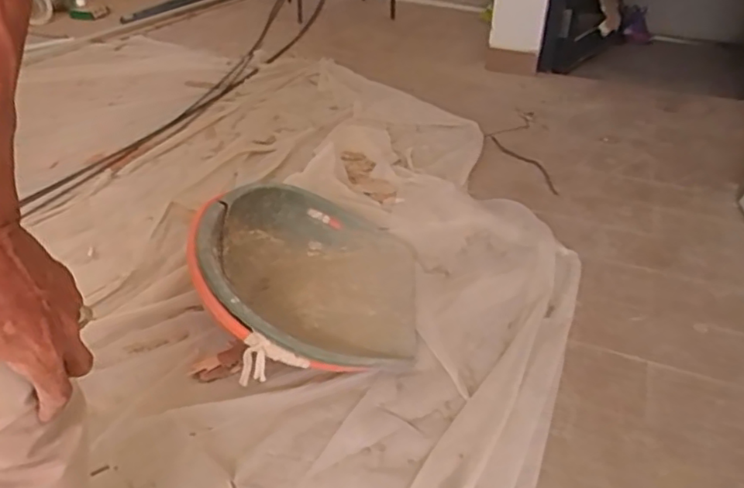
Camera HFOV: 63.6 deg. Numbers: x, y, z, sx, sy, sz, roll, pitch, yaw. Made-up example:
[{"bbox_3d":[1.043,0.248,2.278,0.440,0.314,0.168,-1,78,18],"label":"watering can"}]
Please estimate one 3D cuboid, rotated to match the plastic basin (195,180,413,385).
[{"bbox_3d":[-0.110,0.034,1.119,0.393,0.170,0.478,3,33,0],"label":"plastic basin"}]

